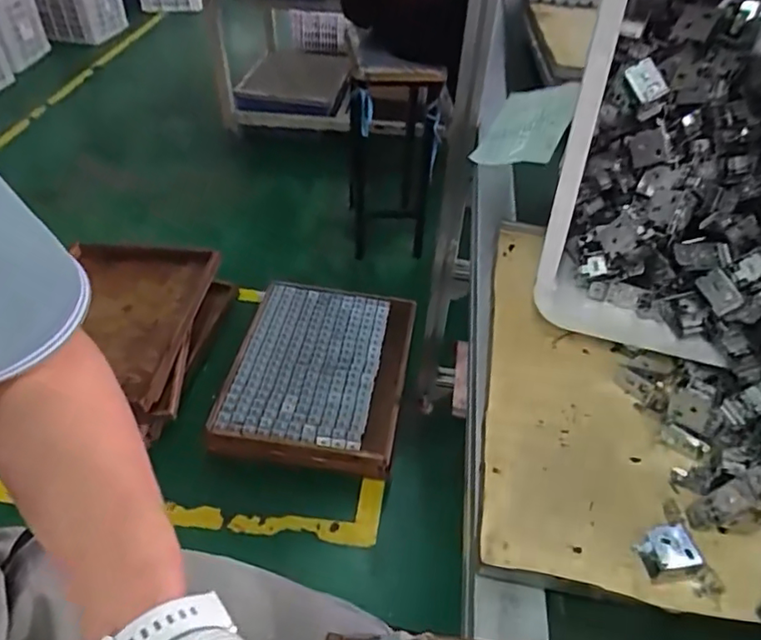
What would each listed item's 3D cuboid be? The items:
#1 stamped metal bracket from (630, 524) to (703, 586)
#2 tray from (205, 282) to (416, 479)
[{"bbox_3d":[0.202,0.163,0.405,0.032,0.023,0.032,-8,45,-11],"label":"stamped metal bracket"},{"bbox_3d":[-0.147,0.119,1.391,0.410,0.096,0.489,8,44,7],"label":"tray"}]

